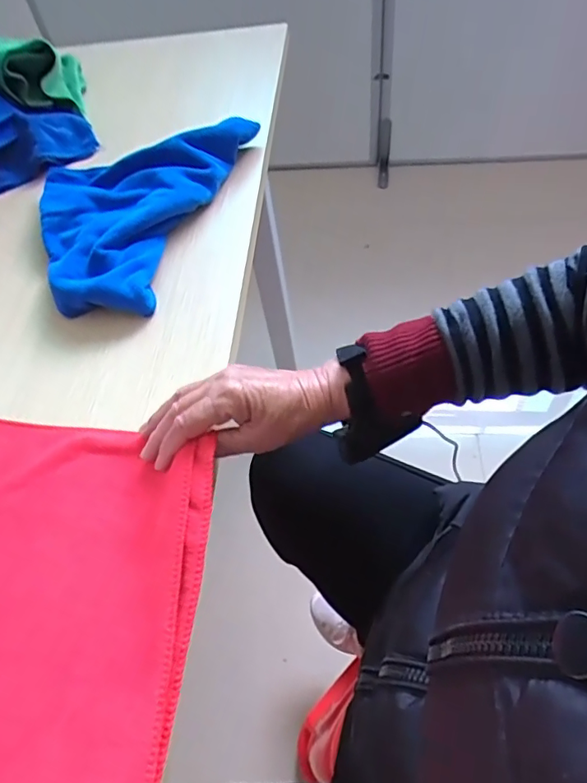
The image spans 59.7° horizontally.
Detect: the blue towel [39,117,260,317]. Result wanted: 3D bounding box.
[{"bbox_3d":[-0.208,-0.224,0.596,0.227,0.044,0.327,10,57,14],"label":"blue towel"}]

